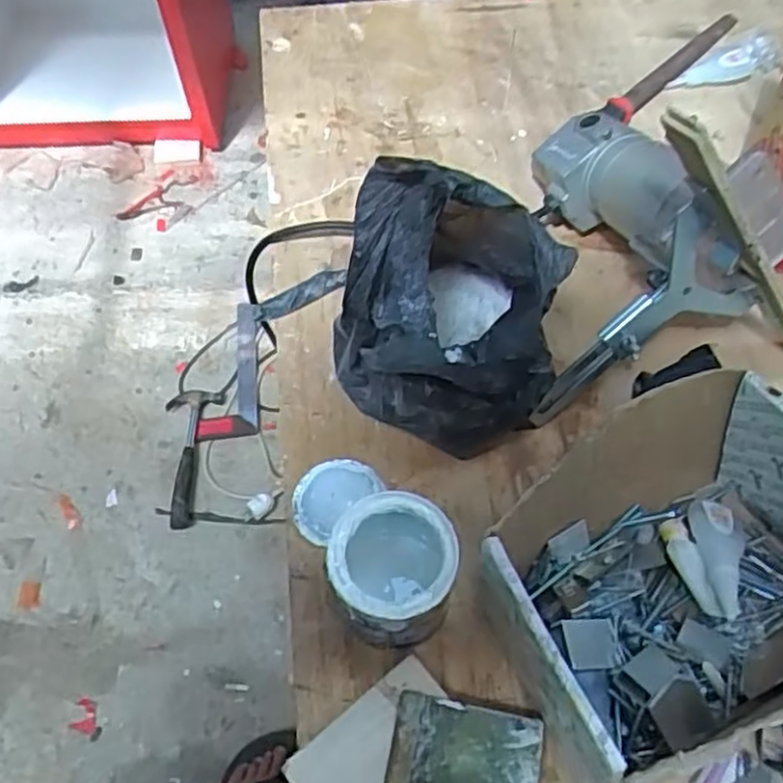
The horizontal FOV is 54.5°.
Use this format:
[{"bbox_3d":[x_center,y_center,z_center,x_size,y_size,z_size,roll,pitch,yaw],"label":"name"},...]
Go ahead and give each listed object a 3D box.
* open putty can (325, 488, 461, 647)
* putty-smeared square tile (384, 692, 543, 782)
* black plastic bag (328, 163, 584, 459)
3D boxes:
[{"bbox_3d":[0.002,0.108,0.447,0.066,0.081,0.070,-1,59,2],"label":"open putty can"},{"bbox_3d":[0.038,0.206,0.408,0.079,0.008,0.072,9,60,8],"label":"putty-smeared square tile"},{"bbox_3d":[0.044,-0.051,0.482,0.143,0.170,0.130,27,63,17],"label":"black plastic bag"}]

